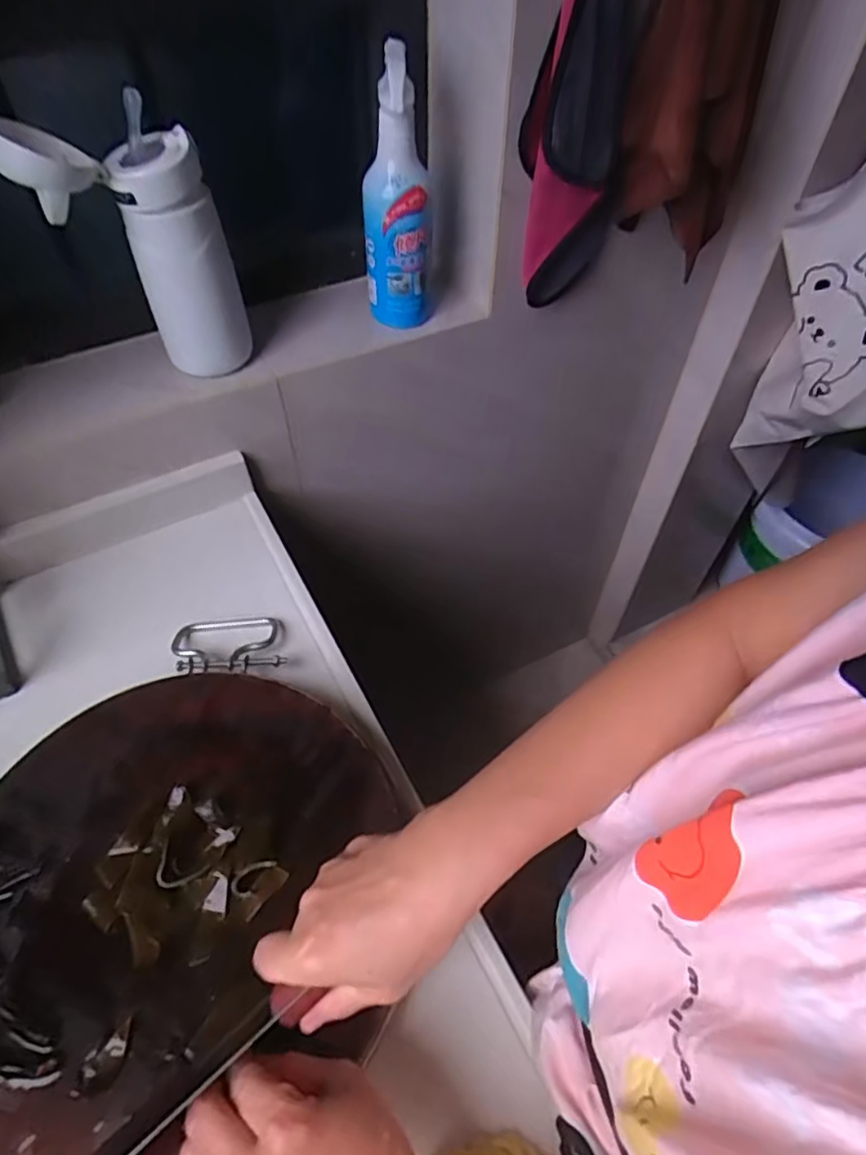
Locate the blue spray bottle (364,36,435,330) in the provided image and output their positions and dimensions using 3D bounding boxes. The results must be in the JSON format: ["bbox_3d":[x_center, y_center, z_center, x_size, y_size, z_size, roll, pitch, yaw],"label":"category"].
[{"bbox_3d":[-0.034,-0.357,0.602,0.065,0.215,0.065,-3,53,-3],"label":"blue spray bottle"}]

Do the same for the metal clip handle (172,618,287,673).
[{"bbox_3d":[-0.180,0.059,0.557,0.098,0.024,0.064,-7,53,-5],"label":"metal clip handle"}]

